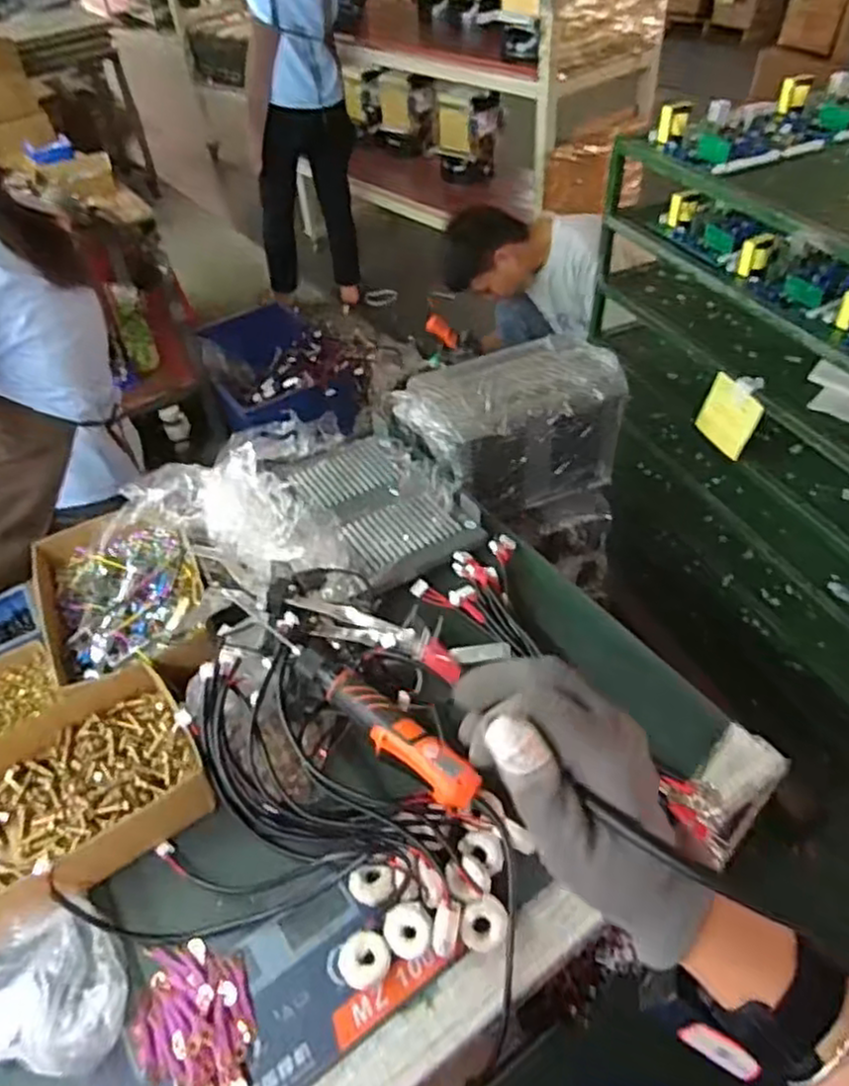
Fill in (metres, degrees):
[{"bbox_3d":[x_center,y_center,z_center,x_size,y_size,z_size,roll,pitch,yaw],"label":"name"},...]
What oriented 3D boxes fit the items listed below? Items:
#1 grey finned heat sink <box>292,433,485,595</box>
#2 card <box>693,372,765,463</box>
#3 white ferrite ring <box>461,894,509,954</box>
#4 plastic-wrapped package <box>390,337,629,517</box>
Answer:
[{"bbox_3d":[-0.057,-0.058,0.980,0.188,0.046,0.270,-28,51,-20],"label":"grey finned heat sink"},{"bbox_3d":[0.480,-0.200,1.100,0.007,0.100,0.106,-8,47,-27],"label":"card"},{"bbox_3d":[0.053,0.339,0.619,0.043,0.014,0.039,-31,65,-4],"label":"white ferrite ring"},{"bbox_3d":[0.139,-0.182,1.154,0.342,0.200,0.199,-16,47,-9],"label":"plastic-wrapped package"}]

